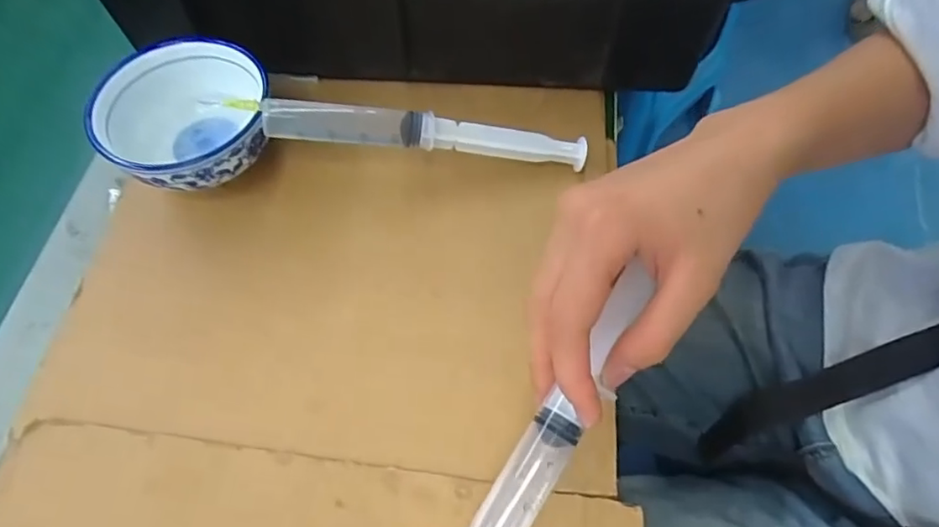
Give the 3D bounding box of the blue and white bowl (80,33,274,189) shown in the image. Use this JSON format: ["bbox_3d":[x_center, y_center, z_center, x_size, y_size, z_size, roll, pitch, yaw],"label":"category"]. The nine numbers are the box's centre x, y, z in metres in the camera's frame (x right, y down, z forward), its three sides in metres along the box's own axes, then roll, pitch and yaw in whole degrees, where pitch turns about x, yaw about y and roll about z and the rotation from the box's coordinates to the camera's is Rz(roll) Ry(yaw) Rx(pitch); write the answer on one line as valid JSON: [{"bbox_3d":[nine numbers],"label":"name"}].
[{"bbox_3d":[-0.168,-0.084,0.349,0.094,0.048,0.101,-1,62,1],"label":"blue and white bowl"}]

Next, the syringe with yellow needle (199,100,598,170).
[{"bbox_3d":[-0.035,-0.077,0.336,0.213,0.018,0.016,5,62,-11],"label":"syringe with yellow needle"}]

